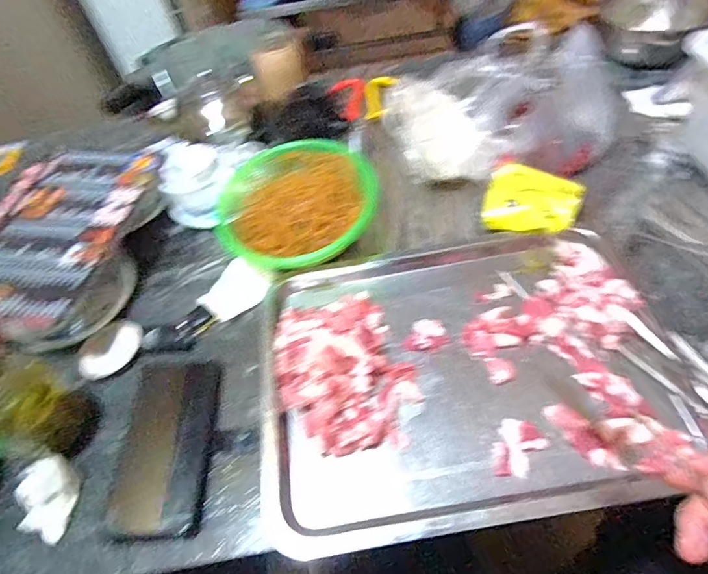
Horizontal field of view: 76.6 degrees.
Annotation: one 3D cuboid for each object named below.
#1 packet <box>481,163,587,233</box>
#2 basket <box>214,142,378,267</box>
[{"bbox_3d":[0.208,-0.098,0.527,0.105,0.016,0.089,20,75,13],"label":"packet"},{"bbox_3d":[-0.071,-0.096,0.550,0.188,0.064,0.181,-29,55,-13],"label":"basket"}]

